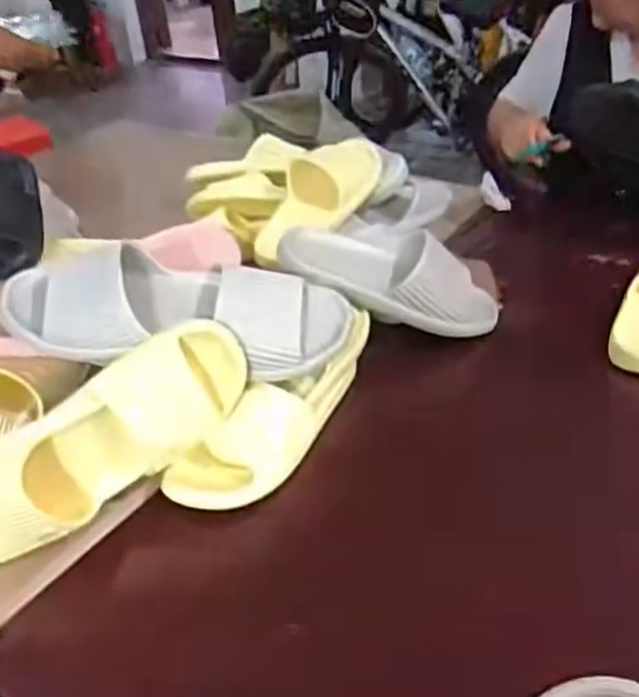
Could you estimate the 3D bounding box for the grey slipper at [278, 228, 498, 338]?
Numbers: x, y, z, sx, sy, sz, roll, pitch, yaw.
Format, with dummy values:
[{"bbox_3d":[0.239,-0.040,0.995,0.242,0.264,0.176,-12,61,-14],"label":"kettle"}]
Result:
[{"bbox_3d":[0.091,-0.091,0.793,0.269,0.075,0.119,16,39,-8],"label":"grey slipper"}]

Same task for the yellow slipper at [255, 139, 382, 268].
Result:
[{"bbox_3d":[0.009,-0.223,0.970,0.111,0.083,0.276,14,42,19],"label":"yellow slipper"}]

